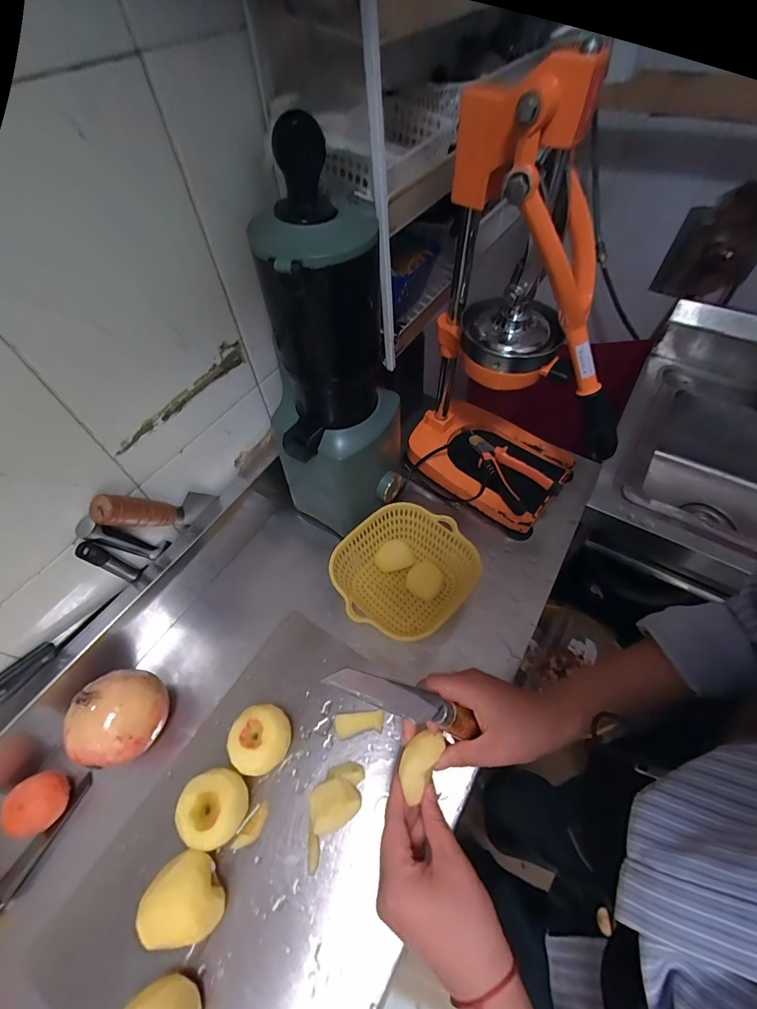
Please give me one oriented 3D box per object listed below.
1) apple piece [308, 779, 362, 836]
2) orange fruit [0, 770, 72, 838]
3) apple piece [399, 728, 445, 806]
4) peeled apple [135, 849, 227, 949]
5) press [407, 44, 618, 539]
[{"bbox_3d":[-0.046,0.315,0.417,0.051,0.027,0.041,-22,58,-14],"label":"apple piece"},{"bbox_3d":[-0.359,0.316,0.420,0.046,0.049,0.049,-1,56,1],"label":"orange fruit"},{"bbox_3d":[0.033,0.208,0.316,0.024,0.011,0.054,20,75,14],"label":"apple piece"},{"bbox_3d":[-0.181,0.371,0.370,0.063,0.065,0.063,-1,56,1],"label":"peeled apple"},{"bbox_3d":[0.176,-0.184,0.500,0.268,0.463,0.174,29,61,19],"label":"press"}]

